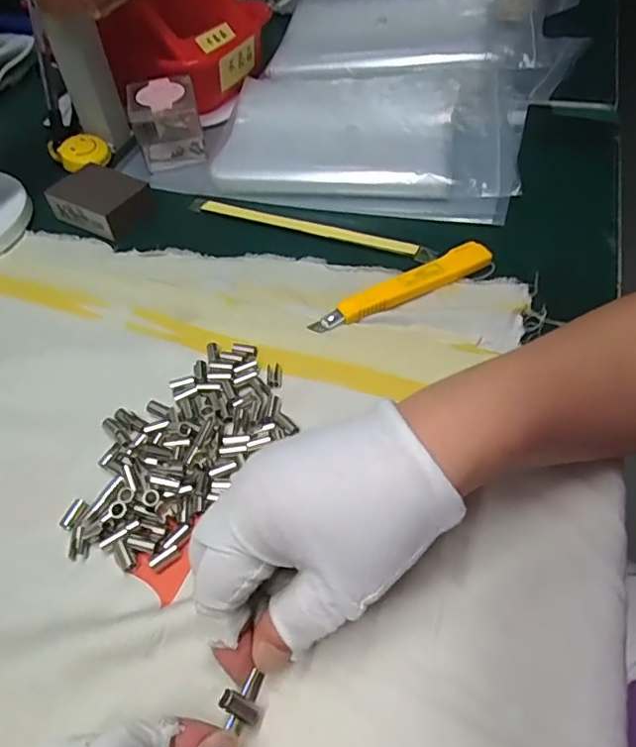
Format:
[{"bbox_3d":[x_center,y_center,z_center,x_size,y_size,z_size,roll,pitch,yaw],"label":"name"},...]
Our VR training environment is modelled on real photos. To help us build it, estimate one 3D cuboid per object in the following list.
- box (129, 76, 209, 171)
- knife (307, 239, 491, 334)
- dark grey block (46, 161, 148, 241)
[{"bbox_3d":[-0.130,-0.216,0.492,0.058,0.058,0.067,-14,50,-6],"label":"box"},{"bbox_3d":[0.056,-0.056,0.371,0.128,0.011,0.019,-25,52,-15],"label":"knife"},{"bbox_3d":[-0.170,-0.136,0.447,0.074,0.024,0.050,24,56,23],"label":"dark grey block"}]

